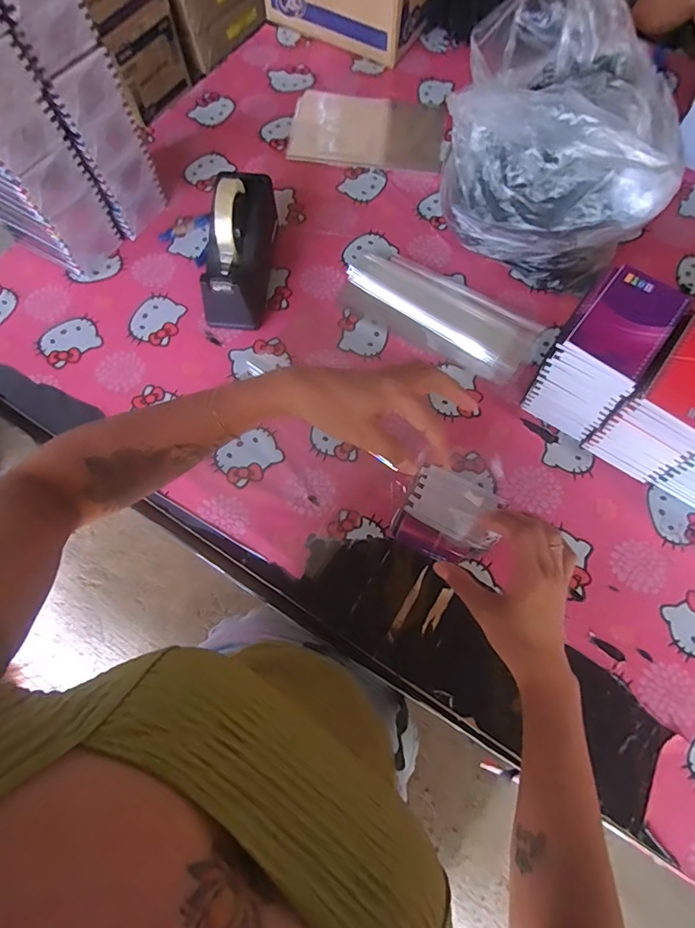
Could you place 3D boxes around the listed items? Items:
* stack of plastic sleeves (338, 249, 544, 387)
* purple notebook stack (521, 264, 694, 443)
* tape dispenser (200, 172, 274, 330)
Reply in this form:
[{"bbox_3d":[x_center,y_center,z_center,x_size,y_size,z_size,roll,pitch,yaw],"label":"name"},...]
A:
[{"bbox_3d":[0.134,-0.223,0.692,0.283,0.012,0.128,31,71,10],"label":"stack of plastic sleeves"},{"bbox_3d":[0.294,-0.124,0.565,0.094,0.157,0.125,31,71,10],"label":"purple notebook stack"},{"bbox_3d":[-0.148,-0.302,0.647,0.074,0.128,0.211,7,69,2],"label":"tape dispenser"}]

